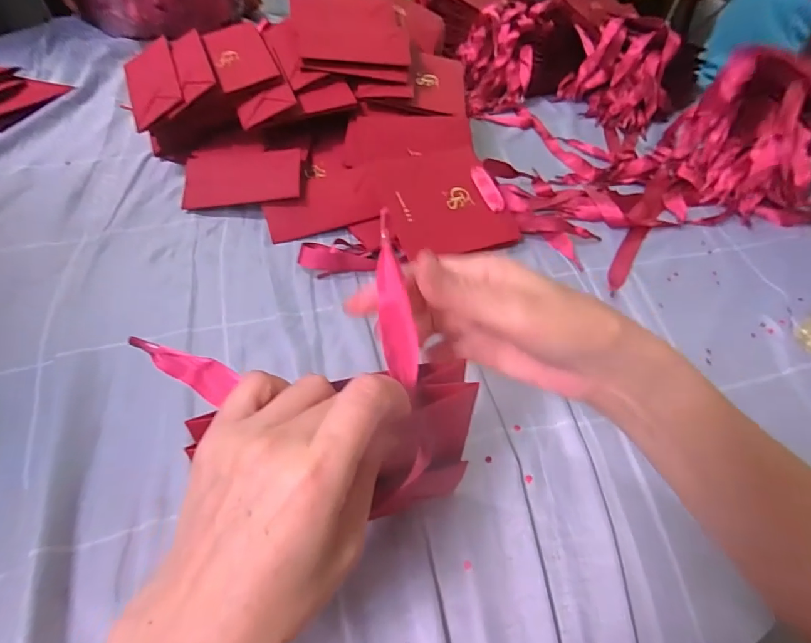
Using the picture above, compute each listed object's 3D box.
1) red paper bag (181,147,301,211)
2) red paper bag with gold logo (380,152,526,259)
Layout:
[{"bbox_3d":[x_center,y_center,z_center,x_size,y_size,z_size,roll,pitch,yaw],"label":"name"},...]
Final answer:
[{"bbox_3d":[-0.189,-0.173,0.517,0.137,0.011,0.083,-5,69,4],"label":"red paper bag"},{"bbox_3d":[0.046,-0.137,0.500,0.136,0.006,0.133,-11,67,-14],"label":"red paper bag with gold logo"}]

